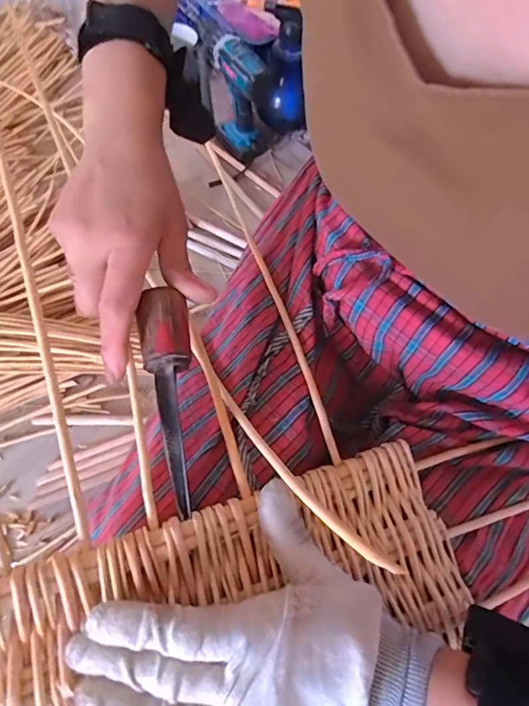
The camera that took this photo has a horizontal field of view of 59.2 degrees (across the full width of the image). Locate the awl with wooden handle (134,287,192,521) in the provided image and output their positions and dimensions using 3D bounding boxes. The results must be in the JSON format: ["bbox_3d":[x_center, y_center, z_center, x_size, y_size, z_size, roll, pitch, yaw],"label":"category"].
[{"bbox_3d":[-0.062,0.028,0.301,0.031,0.019,0.141,-7,83,0],"label":"awl with wooden handle"}]

